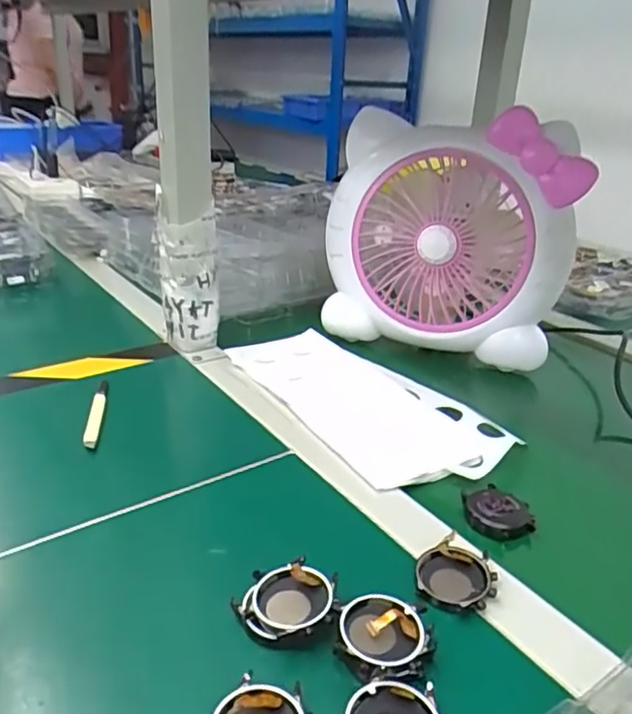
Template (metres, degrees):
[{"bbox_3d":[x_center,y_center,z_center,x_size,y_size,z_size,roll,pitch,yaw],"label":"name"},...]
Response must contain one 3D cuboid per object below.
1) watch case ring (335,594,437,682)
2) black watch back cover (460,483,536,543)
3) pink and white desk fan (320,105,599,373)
[{"bbox_3d":[0.038,0.146,0.334,0.052,0.010,0.047,-15,29,-32],"label":"watch case ring"},{"bbox_3d":[0.130,0.112,0.449,0.040,0.013,0.050,-16,30,-33],"label":"black watch back cover"},{"bbox_3d":[0.146,-0.130,0.676,0.239,0.235,0.123,17,28,27],"label":"pink and white desk fan"}]

